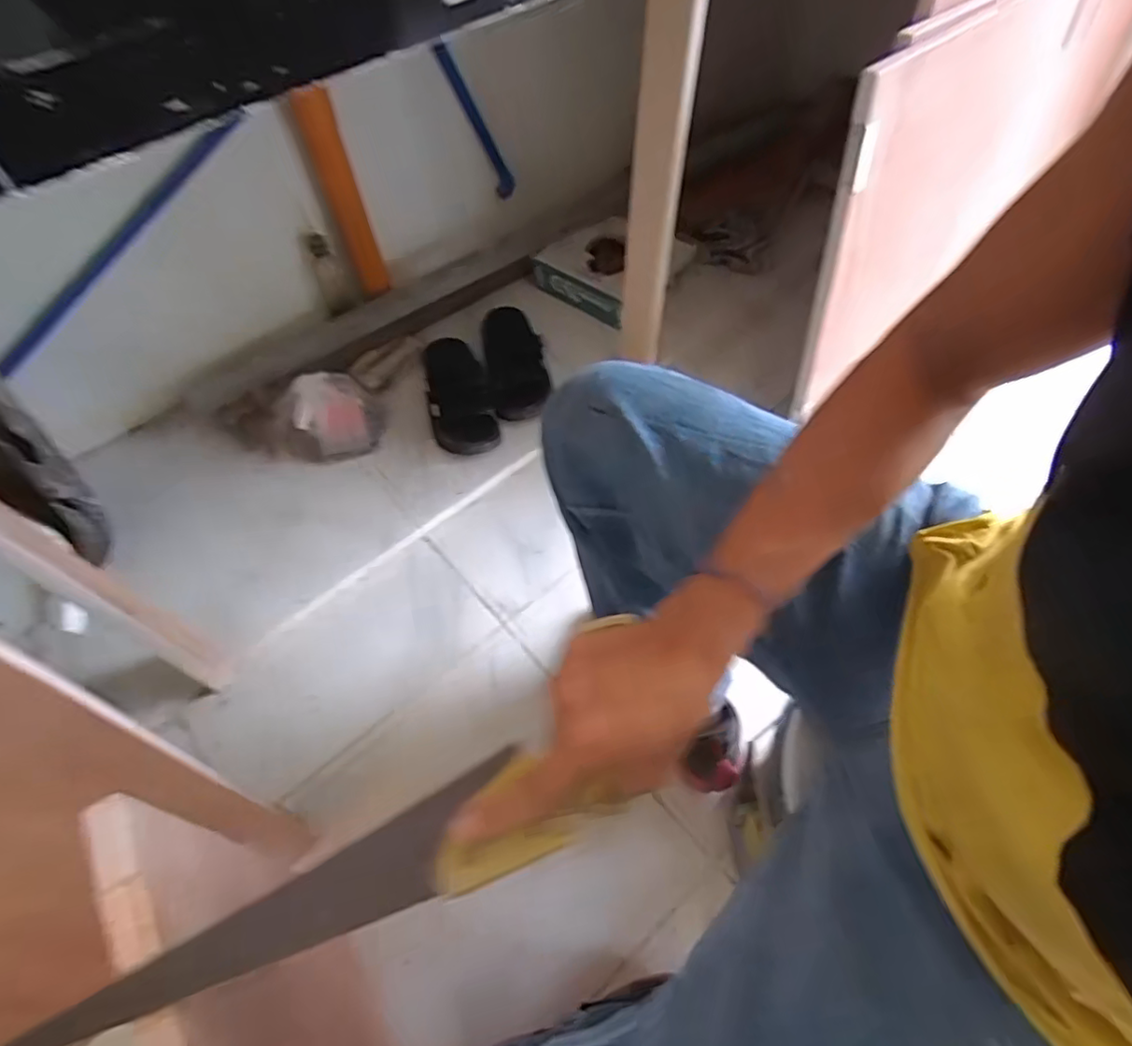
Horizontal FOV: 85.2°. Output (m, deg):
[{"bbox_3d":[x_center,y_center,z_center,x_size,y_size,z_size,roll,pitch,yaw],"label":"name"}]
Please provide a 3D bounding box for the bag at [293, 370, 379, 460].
[{"bbox_3d":[-0.361,-0.169,0.973,0.122,0.108,0.091,-24,61,-14],"label":"bag"}]

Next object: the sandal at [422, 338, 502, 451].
[{"bbox_3d":[-0.178,-0.223,1.030,0.102,0.062,0.240,-11,59,-6],"label":"sandal"}]

